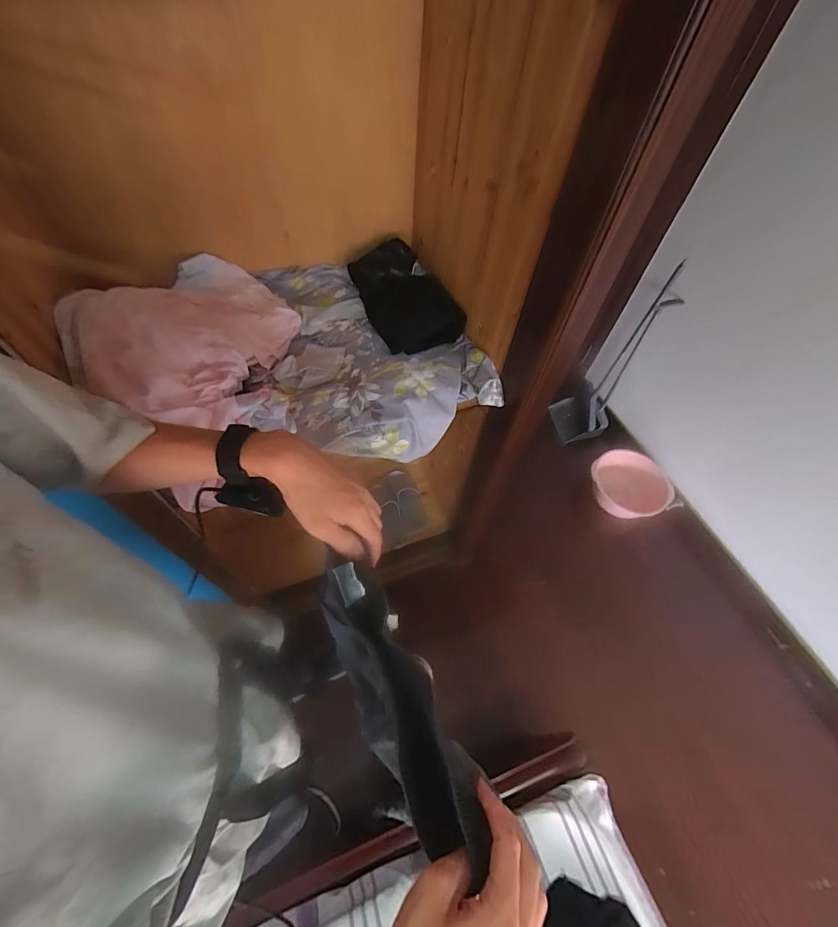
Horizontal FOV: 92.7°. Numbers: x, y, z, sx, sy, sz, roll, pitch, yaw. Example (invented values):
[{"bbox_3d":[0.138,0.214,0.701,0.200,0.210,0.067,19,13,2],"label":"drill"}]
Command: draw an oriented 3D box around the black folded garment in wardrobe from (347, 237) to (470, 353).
[{"bbox_3d":[-0.051,-0.420,1.002,0.181,0.098,0.346,-21,61,-17],"label":"black folded garment in wardrobe"}]

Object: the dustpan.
[{"bbox_3d":[0.785,-0.388,1.684,0.263,0.730,0.261,36,61,17],"label":"dustpan"}]

